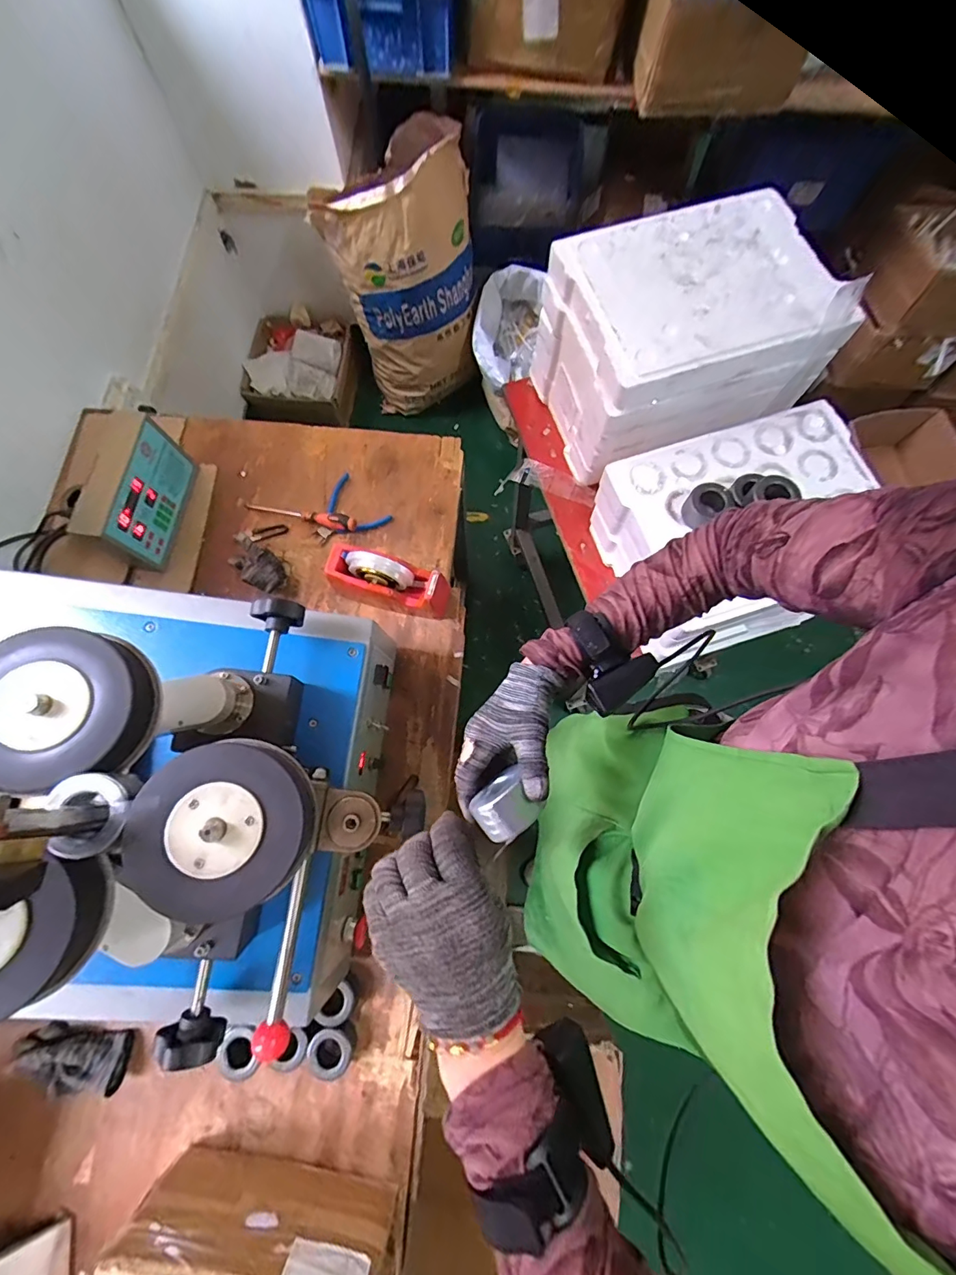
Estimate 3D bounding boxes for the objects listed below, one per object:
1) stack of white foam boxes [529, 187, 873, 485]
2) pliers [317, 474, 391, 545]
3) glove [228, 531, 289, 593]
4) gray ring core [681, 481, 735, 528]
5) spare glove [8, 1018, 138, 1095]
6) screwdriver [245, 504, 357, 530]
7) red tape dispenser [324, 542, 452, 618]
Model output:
[{"bbox_3d":[0.330,-0.491,0.807,0.379,0.237,0.307,-20,76,-6],"label":"stack of white foam boxes"},{"bbox_3d":[-0.257,-0.234,0.903,0.128,0.028,0.128,-43,80,-11],"label":"pliers"},{"bbox_3d":[-0.397,-0.131,0.853,0.066,0.058,0.115,-43,79,-10],"label":"glove"},{"bbox_3d":[0.330,-0.191,0.688,0.057,0.037,0.055,-38,79,-10],"label":"gray ring core"},{"bbox_3d":[-0.585,0.605,0.674,0.158,0.037,0.087,13,75,3],"label":"spare glove"},{"bbox_3d":[-0.333,-0.235,0.891,0.222,0.034,0.028,17,76,4],"label":"screwdriver"},{"bbox_3d":[-0.153,-0.099,0.819,0.198,0.119,0.077,15,76,4],"label":"red tape dispenser"}]

